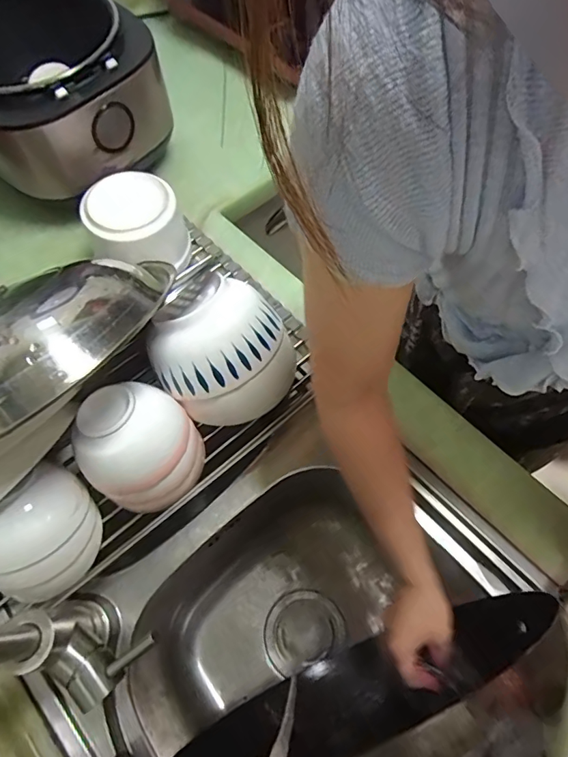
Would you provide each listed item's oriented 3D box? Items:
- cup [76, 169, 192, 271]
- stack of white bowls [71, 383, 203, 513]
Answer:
[{"bbox_3d":[-0.187,-0.194,0.591,0.114,0.110,0.107,-1,64,1],"label":"cup"},{"bbox_3d":[-0.143,0.067,0.458,0.100,0.093,0.106,30,69,15],"label":"stack of white bowls"}]

